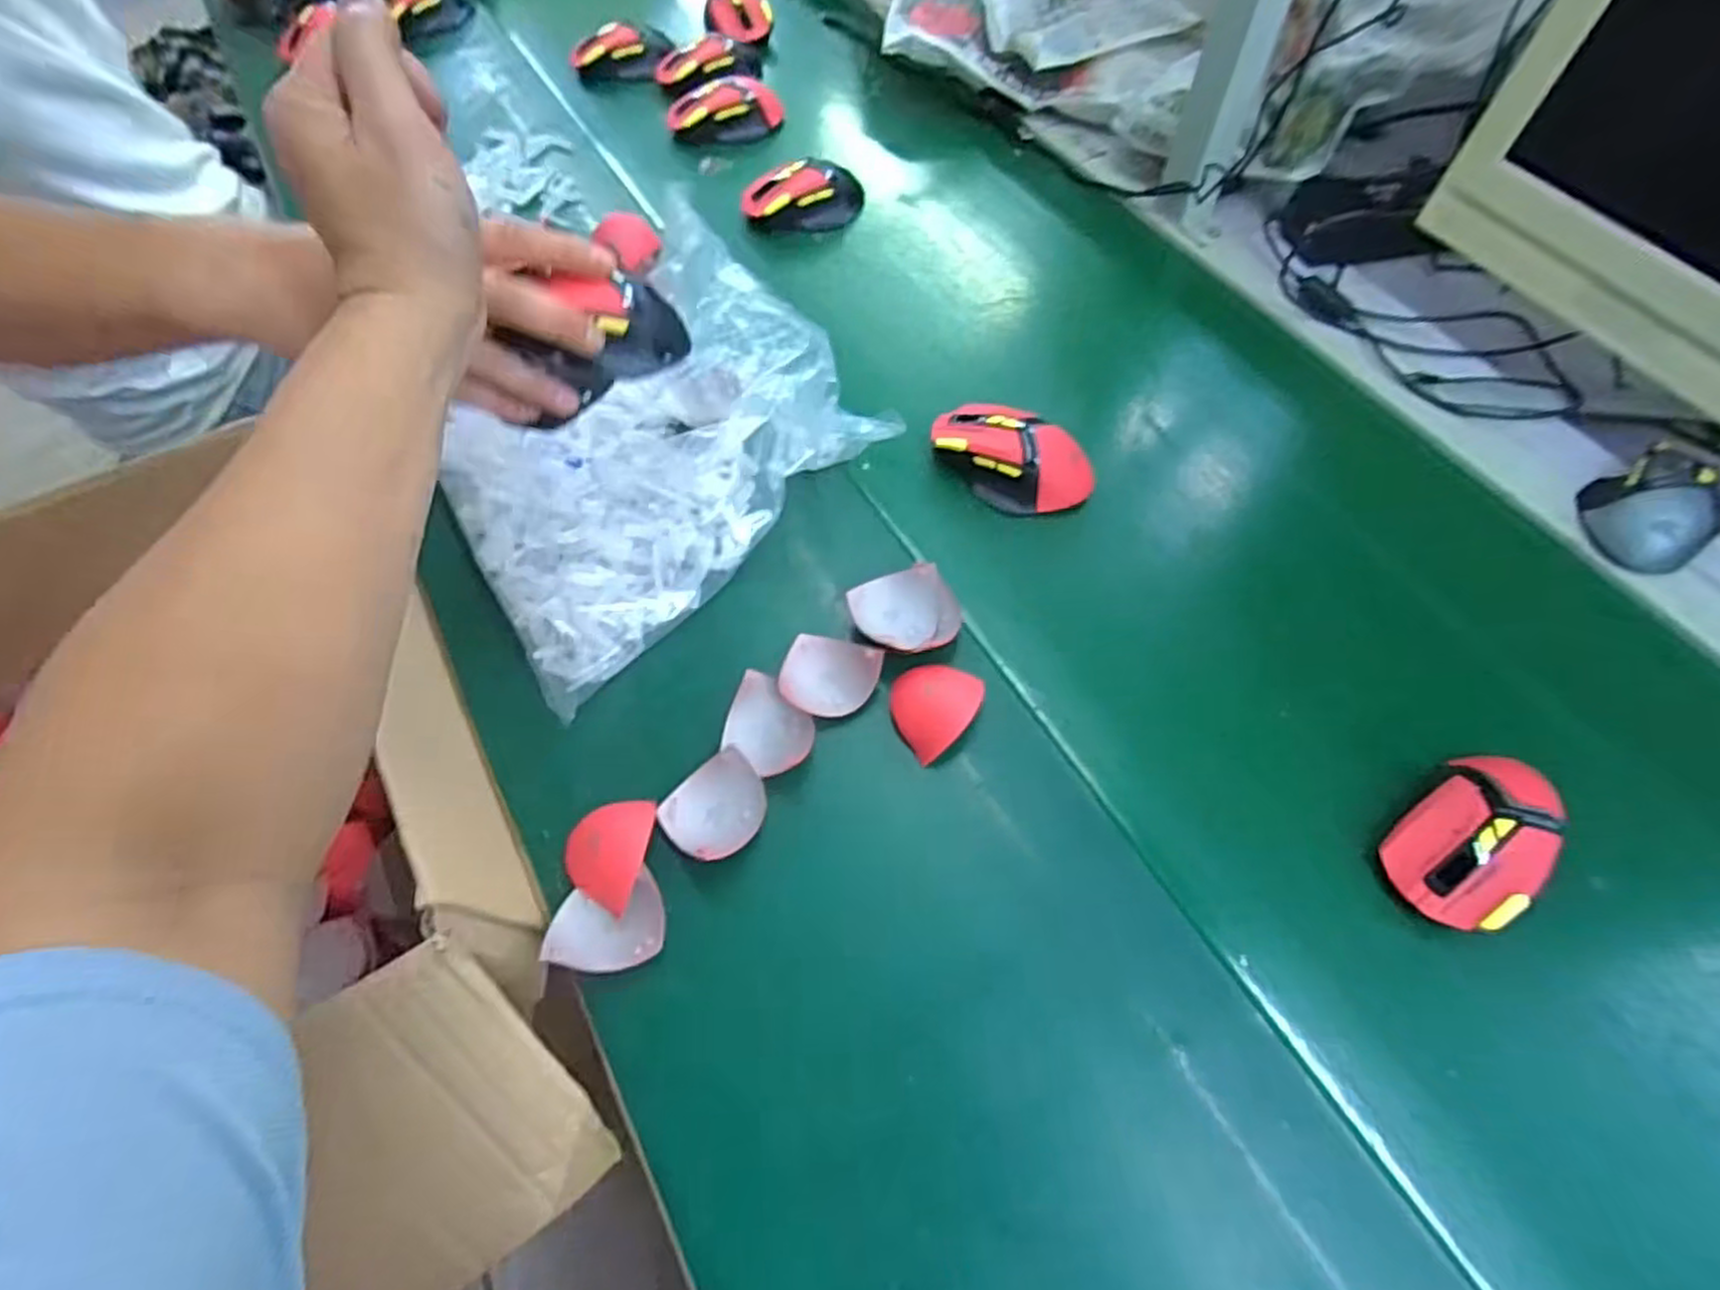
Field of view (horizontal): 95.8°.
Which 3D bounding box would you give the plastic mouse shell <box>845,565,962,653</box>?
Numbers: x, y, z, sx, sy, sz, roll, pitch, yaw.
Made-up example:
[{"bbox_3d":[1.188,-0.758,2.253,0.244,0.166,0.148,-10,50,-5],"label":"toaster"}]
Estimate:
[{"bbox_3d":[0.030,-0.021,0.493,0.062,0.020,0.053,-19,63,-11],"label":"plastic mouse shell"}]

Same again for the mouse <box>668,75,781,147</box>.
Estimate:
[{"bbox_3d":[-0.147,-0.559,0.810,0.116,0.036,0.062,-21,63,-12],"label":"mouse"}]

